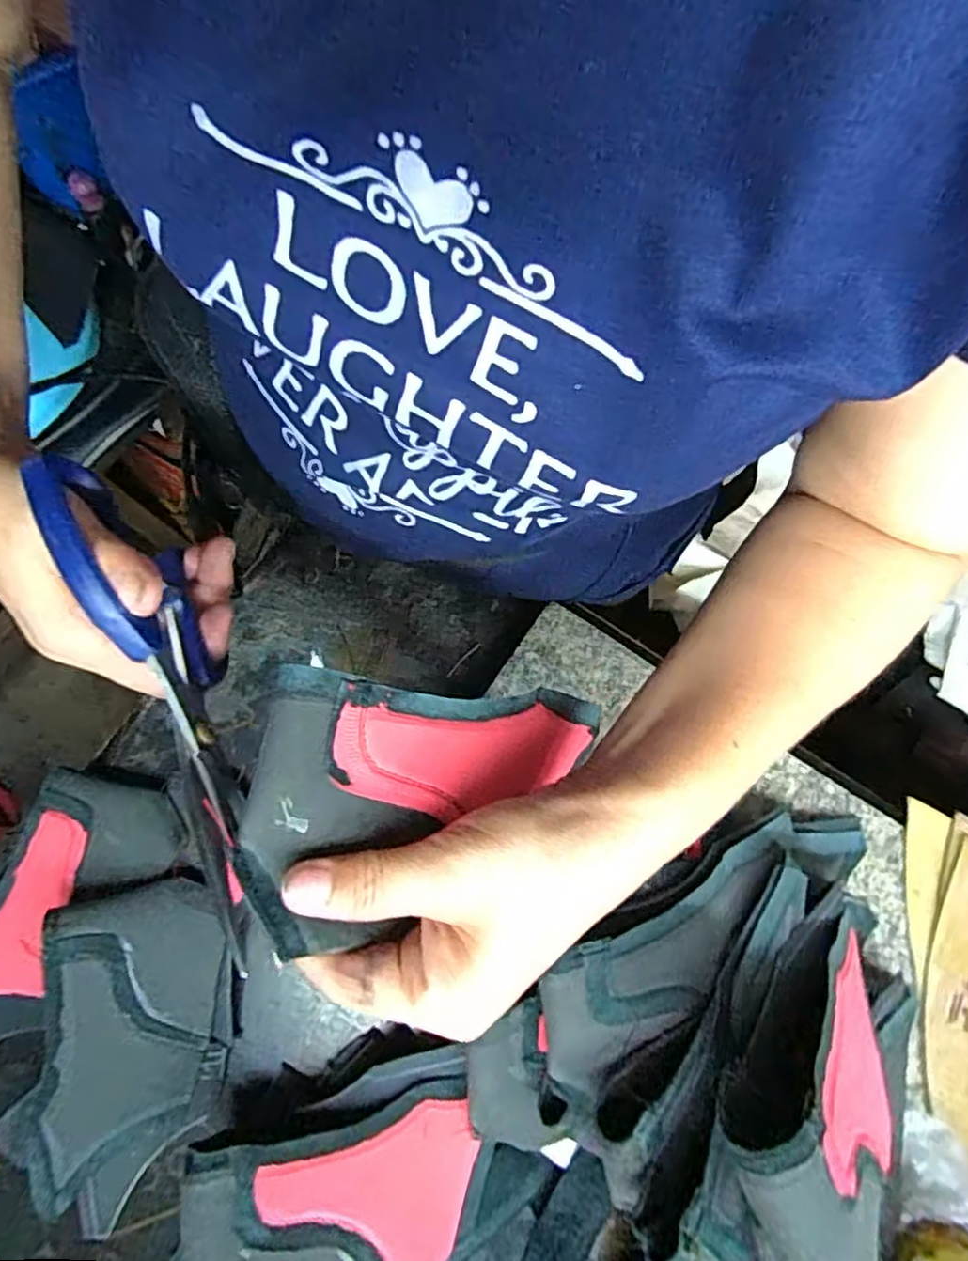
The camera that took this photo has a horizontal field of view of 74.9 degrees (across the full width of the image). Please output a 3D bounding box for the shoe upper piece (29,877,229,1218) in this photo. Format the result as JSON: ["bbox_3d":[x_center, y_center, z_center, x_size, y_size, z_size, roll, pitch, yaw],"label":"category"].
[{"bbox_3d":[-0.197,0.231,0.357,0.093,0.015,0.167,5,91,-16],"label":"shoe upper piece"}]

